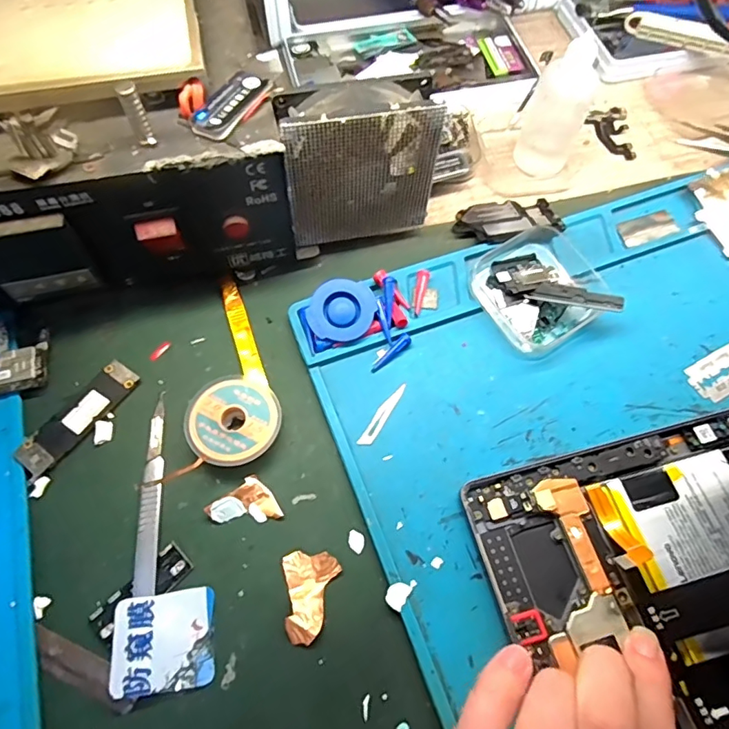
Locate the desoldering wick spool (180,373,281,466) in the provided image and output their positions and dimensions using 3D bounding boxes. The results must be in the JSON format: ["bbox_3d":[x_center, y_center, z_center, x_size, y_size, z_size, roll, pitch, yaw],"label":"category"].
[{"bbox_3d":[-0.065,0.028,0.251,0.044,0.012,0.045,0,65,-1],"label":"desoldering wick spool"}]

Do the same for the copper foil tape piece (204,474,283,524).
[{"bbox_3d":[-0.057,0.067,0.236,0.029,0.005,0.023,-29,69,-14],"label":"copper foil tape piece"}]

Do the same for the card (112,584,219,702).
[{"bbox_3d":[-0.084,0.116,0.210,0.039,0.004,0.037,-3,62,-14],"label":"card"}]

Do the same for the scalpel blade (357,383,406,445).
[{"bbox_3d":[0.010,0.025,0.256,0.007,0.004,0.040,30,68,12],"label":"scalpel blade"}]

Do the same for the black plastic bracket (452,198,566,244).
[{"bbox_3d":[0.088,-0.091,0.313,0.064,0.006,0.038,-13,50,-7],"label":"black plastic bracket"}]

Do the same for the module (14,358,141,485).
[{"bbox_3d":[-0.143,0.026,0.253,0.020,0.006,0.065,33,68,14],"label":"module"}]

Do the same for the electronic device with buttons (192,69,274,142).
[{"bbox_3d":[-0.062,-0.120,0.230,0.020,0.006,0.045,27,67,11],"label":"electronic device with buttons"}]

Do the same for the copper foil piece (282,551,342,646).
[{"bbox_3d":[-0.023,0.101,0.220,0.024,0.005,0.036,-6,65,-4],"label":"copper foil piece"}]

